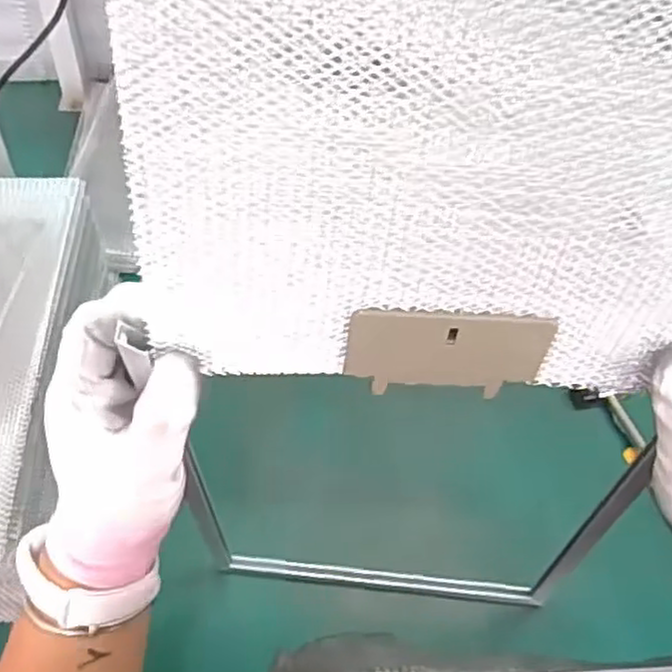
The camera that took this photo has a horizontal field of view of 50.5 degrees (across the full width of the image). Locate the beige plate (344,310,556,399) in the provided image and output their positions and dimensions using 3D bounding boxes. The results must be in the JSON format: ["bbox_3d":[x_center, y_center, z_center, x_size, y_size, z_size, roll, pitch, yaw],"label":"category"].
[{"bbox_3d":[0.048,0.008,0.308,0.085,0.048,0.004,1,50,-2],"label":"beige plate"}]

